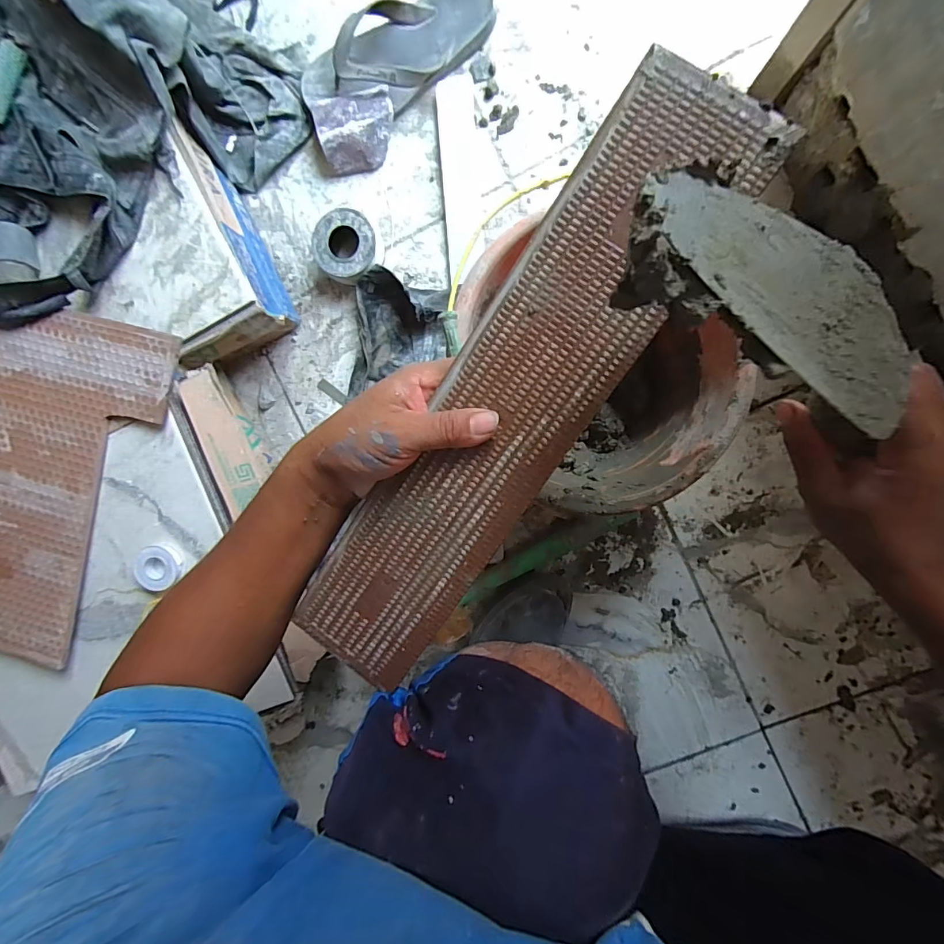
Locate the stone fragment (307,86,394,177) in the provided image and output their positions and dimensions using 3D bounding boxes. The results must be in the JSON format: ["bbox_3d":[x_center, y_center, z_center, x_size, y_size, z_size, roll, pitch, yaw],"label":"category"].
[{"bbox_3d":[-0.151,-0.442,0.593,0.106,0.040,0.085,-8,93,6],"label":"stone fragment"}]

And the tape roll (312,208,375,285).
[{"bbox_3d":[-0.163,-0.294,0.605,0.080,0.044,0.087,0,94,5],"label":"tape roll"}]

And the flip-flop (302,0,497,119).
[{"bbox_3d":[-0.089,-0.524,0.570,0.254,0.057,0.105,-31,90,6],"label":"flip-flop"}]

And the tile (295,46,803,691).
[{"bbox_3d":[0.016,-0.031,0.274,0.090,0.006,0.389,33,104,2],"label":"tile"}]

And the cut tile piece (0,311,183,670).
[{"bbox_3d":[-0.495,0.021,0.526,0.240,0.016,0.418,18,97,7],"label":"cut tile piece"}]

